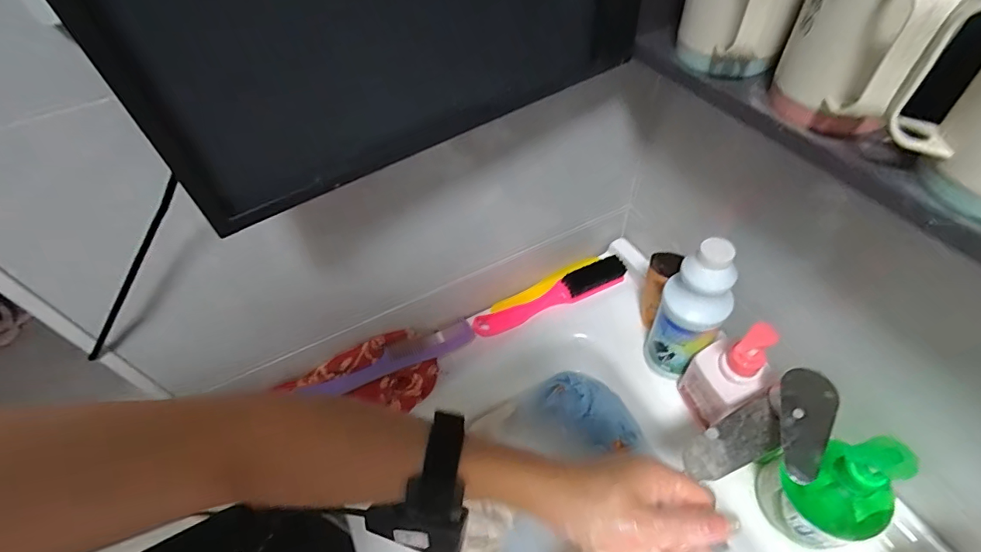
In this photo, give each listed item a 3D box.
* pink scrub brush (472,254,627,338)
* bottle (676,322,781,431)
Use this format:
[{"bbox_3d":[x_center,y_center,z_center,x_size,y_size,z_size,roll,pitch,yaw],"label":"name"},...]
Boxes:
[{"bbox_3d":[0.081,0.030,0.616,0.221,0.034,0.038,-21,52,-13],"label":"pink scrub brush"},{"bbox_3d":[0.236,0.099,0.455,0.046,0.153,0.064,-29,55,-19],"label":"bottle"}]

